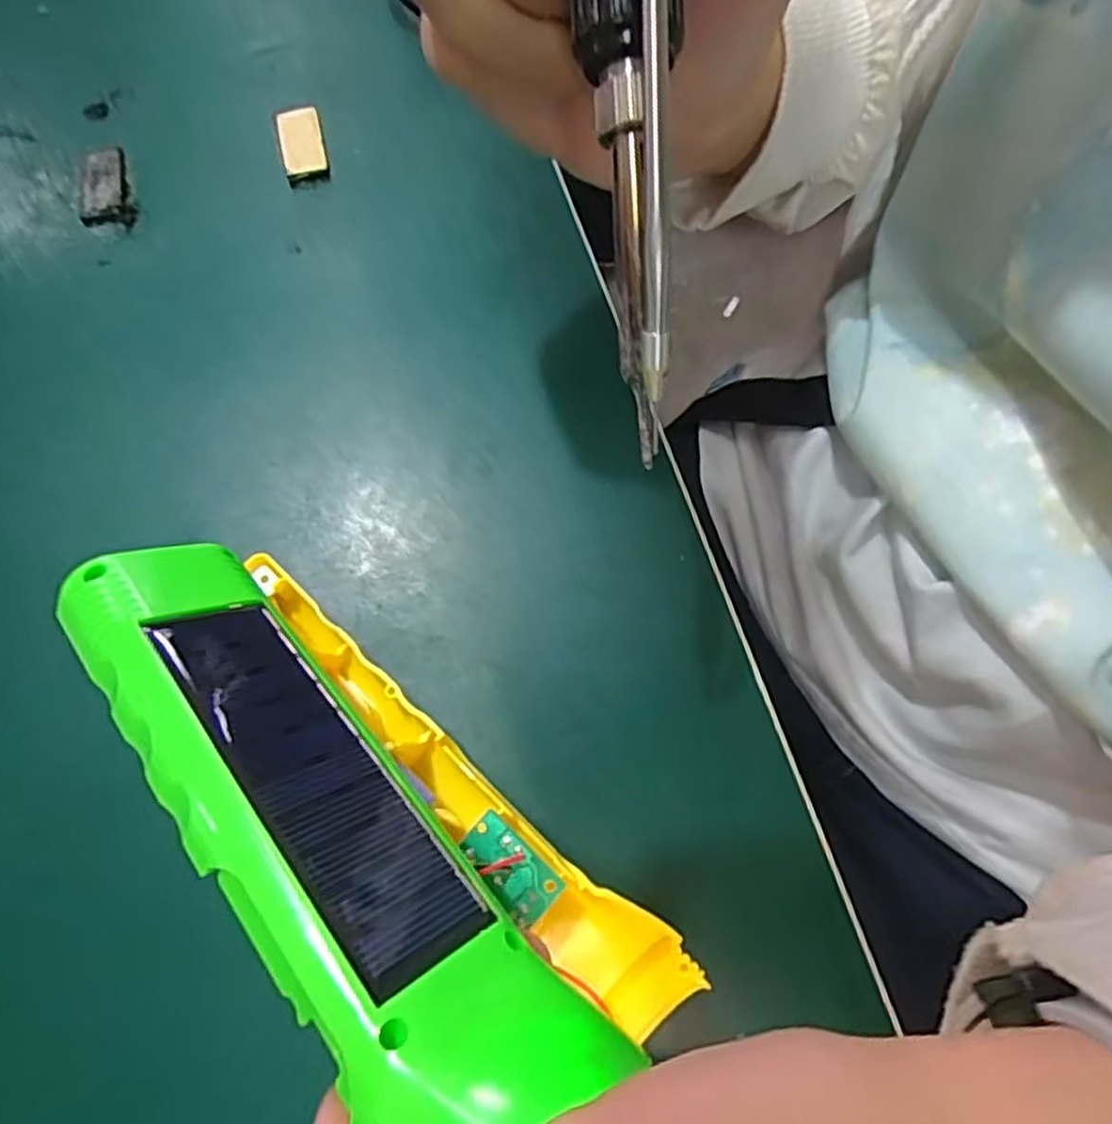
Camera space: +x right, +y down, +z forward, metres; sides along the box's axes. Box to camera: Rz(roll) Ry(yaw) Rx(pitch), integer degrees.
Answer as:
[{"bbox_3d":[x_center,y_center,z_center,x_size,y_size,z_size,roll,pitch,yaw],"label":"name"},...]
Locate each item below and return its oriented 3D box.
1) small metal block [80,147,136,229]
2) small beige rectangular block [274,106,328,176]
[{"bbox_3d":[-0.162,-0.135,0.266,0.017,0.006,0.031,-14,74,-2],"label":"small metal block"},{"bbox_3d":[-0.094,-0.154,0.273,0.016,0.006,0.031,-16,74,-2],"label":"small beige rectangular block"}]

